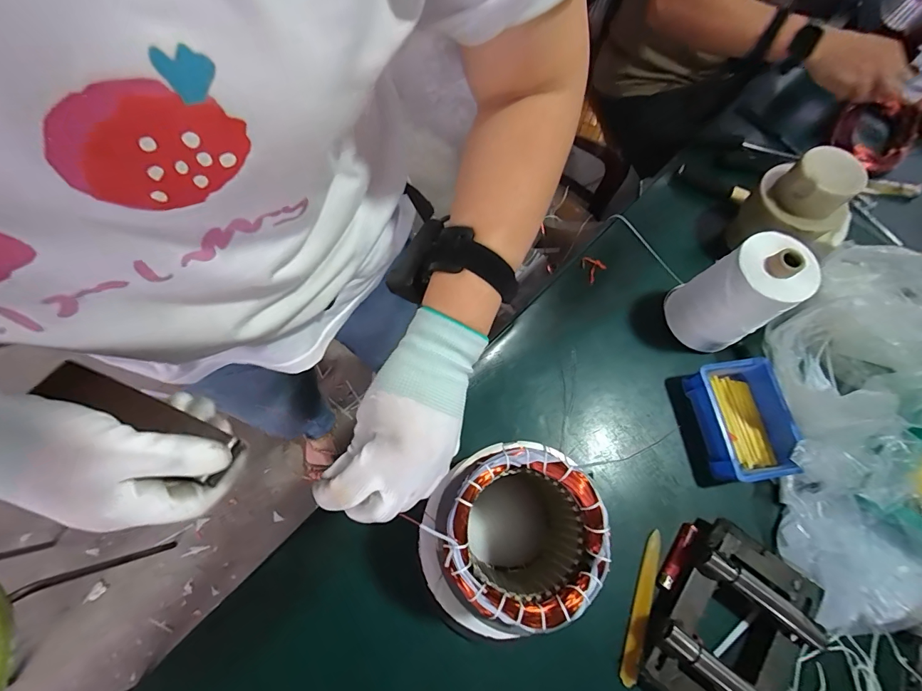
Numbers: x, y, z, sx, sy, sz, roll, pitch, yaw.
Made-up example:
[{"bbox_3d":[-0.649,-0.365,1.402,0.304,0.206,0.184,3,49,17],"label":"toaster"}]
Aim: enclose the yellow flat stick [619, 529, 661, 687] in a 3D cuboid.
[{"bbox_3d":[0.208,0.296,0.454,0.018,0.005,0.158,12,66,30],"label":"yellow flat stick"}]

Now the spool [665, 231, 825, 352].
[{"bbox_3d":[0.339,-0.062,0.496,0.082,0.170,0.100,-25,73,-10],"label":"spool"}]

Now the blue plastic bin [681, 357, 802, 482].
[{"bbox_3d":[0.353,0.095,0.503,0.087,0.058,0.138,-6,70,-3],"label":"blue plastic bin"}]

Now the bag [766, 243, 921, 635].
[{"bbox_3d":[0.476,0.081,0.474,0.208,0.094,0.468,12,70,3],"label":"bag"}]

